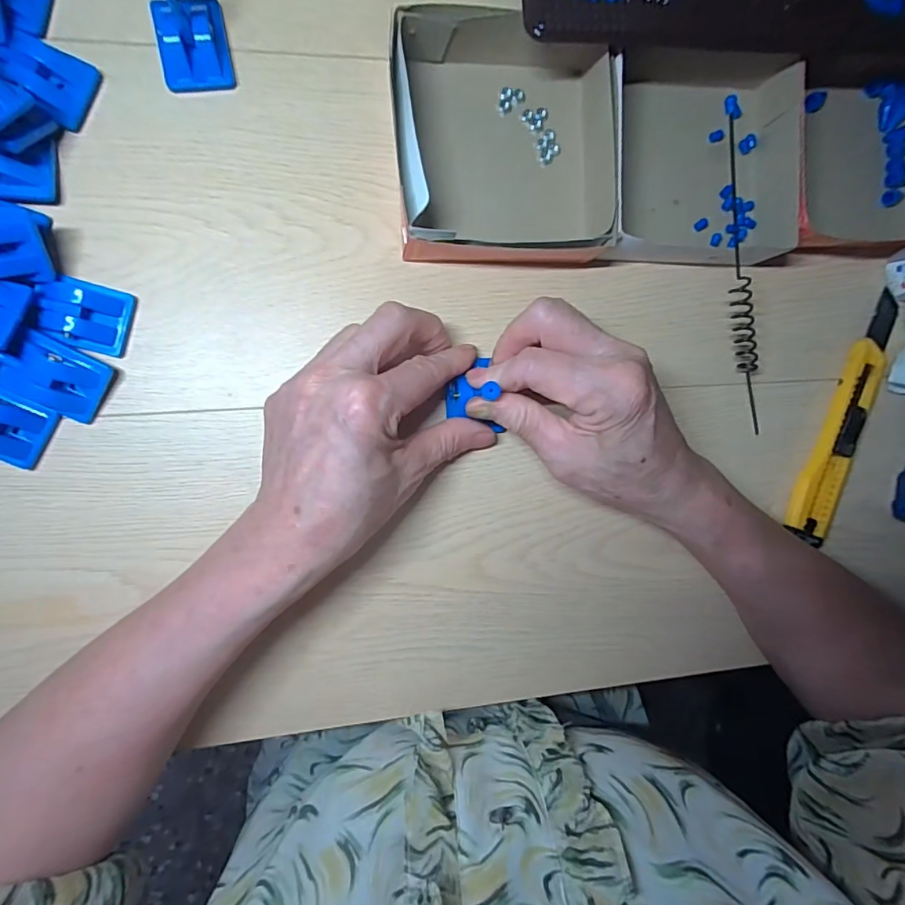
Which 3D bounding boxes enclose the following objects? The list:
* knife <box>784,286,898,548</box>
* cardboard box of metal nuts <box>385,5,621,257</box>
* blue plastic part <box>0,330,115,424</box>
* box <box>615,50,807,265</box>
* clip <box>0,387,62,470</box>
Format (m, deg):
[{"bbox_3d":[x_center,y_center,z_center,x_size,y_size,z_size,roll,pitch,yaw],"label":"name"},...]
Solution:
[{"bbox_3d":[0.268,-0.025,0.342,0.028,0.015,0.171,20,90,-10],"label":"knife"},{"bbox_3d":[0.034,-0.175,0.280,0.130,0.036,0.132,-2,94,-9],"label":"cardboard box of metal nuts"},{"bbox_3d":[-0.202,-0.039,0.259,0.040,0.023,0.033,30,89,-10],"label":"blue plastic part"},{"bbox_3d":[0.145,-0.176,0.297,0.115,0.035,0.119,3,93,-9],"label":"box"},{"bbox_3d":[-0.233,-0.015,0.257,0.043,0.020,0.035,28,89,-10],"label":"clip"}]

